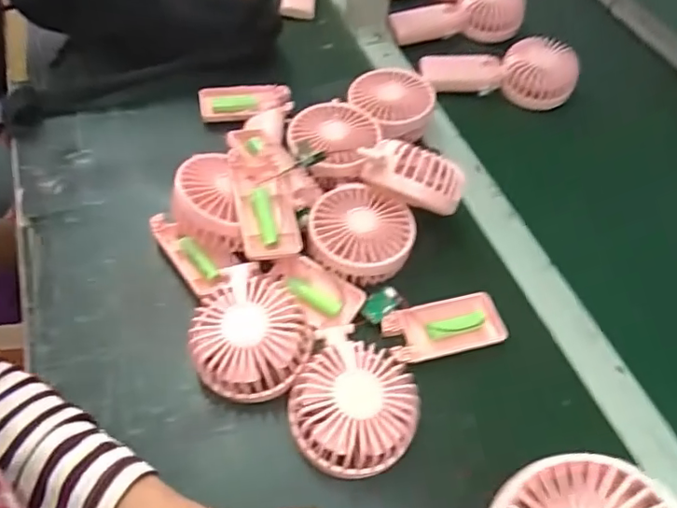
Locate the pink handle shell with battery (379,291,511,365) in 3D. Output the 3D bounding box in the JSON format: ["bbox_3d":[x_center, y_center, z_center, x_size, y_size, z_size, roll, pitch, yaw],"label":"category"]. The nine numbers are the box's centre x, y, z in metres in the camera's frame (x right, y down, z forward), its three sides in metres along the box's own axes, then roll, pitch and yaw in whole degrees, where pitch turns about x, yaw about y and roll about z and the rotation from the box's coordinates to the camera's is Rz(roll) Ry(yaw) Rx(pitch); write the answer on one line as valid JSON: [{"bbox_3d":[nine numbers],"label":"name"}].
[{"bbox_3d":[0.085,0.060,0.444,0.095,0.012,0.044,-10,56,-11],"label":"pink handle shell with battery"}]

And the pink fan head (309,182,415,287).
[{"bbox_3d":[0.019,-0.020,0.469,0.086,0.036,0.084,2,55,-3],"label":"pink fan head"}]

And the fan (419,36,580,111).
[{"bbox_3d":[0.190,-0.220,0.651,0.179,0.054,0.067,10,55,3],"label":"fan"}]

